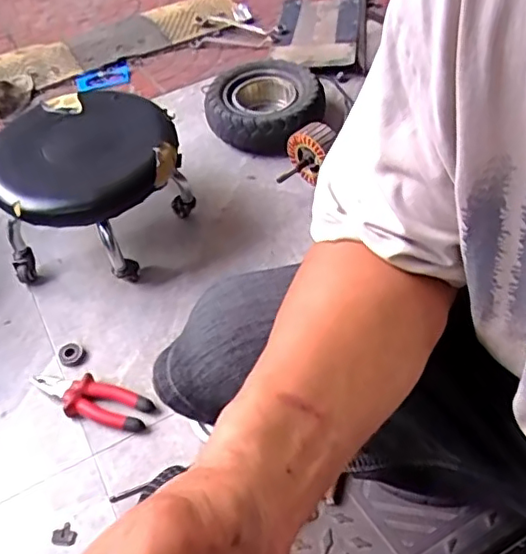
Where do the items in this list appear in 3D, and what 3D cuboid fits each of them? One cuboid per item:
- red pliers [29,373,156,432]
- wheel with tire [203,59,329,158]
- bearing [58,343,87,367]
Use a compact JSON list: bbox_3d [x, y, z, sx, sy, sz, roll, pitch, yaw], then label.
[{"bbox_3d":[-0.259,0.177,0.872,0.192,0.024,0.067,13,53,16],"label":"red pliers"},{"bbox_3d":[0.004,-0.365,1.269,0.241,0.088,0.238,-2,50,3],"label":"wheel with tire"},{"bbox_3d":[-0.302,0.125,0.934,0.039,0.019,0.038,-2,50,3],"label":"bearing"}]

